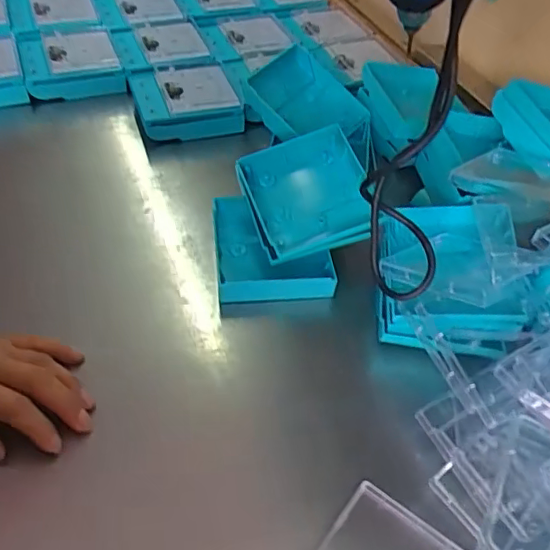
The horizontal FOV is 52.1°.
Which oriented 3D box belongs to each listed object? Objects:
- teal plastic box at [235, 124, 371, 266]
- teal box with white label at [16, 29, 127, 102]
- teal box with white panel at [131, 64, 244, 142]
[{"bbox_3d":[0.031,-0.072,0.512,0.107,0.029,0.114,-18,63,-4],"label":"teal plastic box"},{"bbox_3d":[-0.253,-0.266,0.697,0.113,0.045,0.115,-14,51,-17],"label":"teal box with white label"},{"bbox_3d":[-0.103,-0.205,0.659,0.116,0.039,0.108,-9,49,-14],"label":"teal box with white panel"}]

